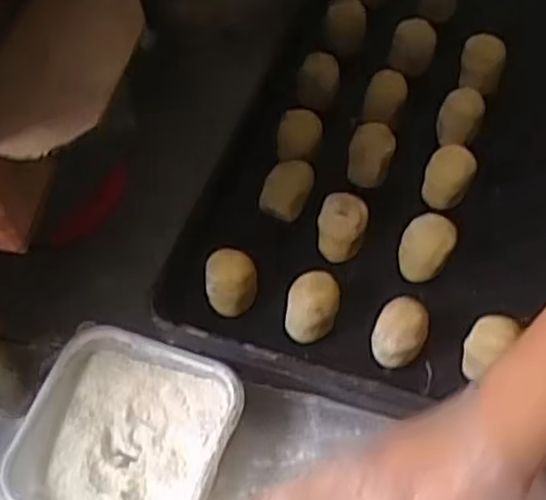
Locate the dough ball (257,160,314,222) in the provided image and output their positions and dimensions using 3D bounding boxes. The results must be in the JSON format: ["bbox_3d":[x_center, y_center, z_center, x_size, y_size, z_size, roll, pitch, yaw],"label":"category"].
[{"bbox_3d":[0.014,-0.056,0.685,0.037,0.031,0.060,22,61,17],"label":"dough ball"}]

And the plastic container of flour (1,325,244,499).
[{"bbox_3d":[-0.117,0.159,0.615,0.161,0.061,0.165,17,58,14],"label":"plastic container of flour"}]

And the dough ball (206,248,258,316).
[{"bbox_3d":[-0.034,0.026,0.629,0.041,0.049,0.035,-8,57,-2],"label":"dough ball"}]

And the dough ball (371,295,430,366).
[{"bbox_3d":[0.099,0.066,0.593,0.040,0.055,0.039,-2,57,3],"label":"dough ball"}]

